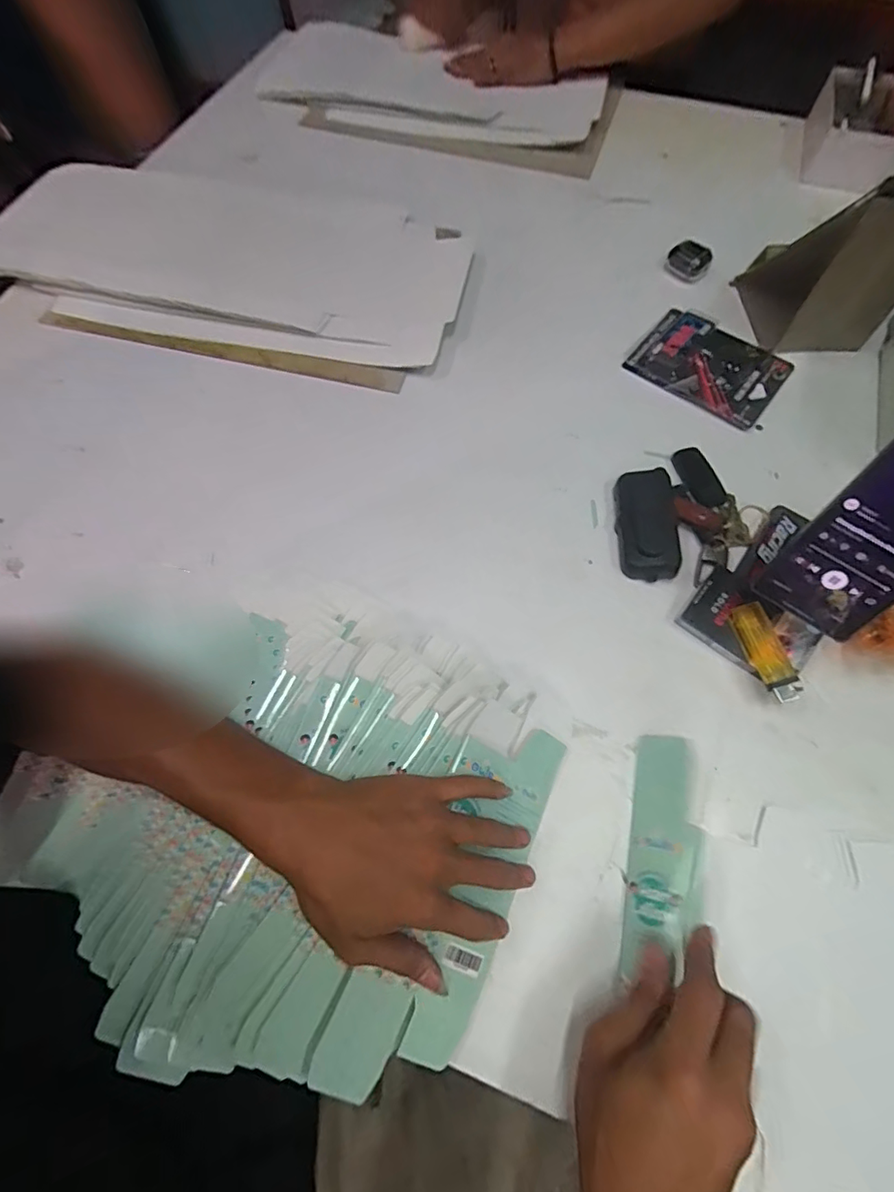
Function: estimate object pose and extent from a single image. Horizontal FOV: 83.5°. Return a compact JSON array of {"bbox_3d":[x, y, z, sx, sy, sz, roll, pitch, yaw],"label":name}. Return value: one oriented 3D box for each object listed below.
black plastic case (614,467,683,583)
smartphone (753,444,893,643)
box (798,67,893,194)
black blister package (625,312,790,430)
[{"bbox_3d":[0.183,-0.066,0.457,0.051,0.022,0.103,-2,67,1],"label":"black plastic case"},{"bbox_3d":[0.289,-0.042,0.327,0.075,0.164,0.009,39,42,16],"label":"smartphone"},{"bbox_3d":[0.538,-0.612,0.659,0.110,0.059,0.175,18,68,9],"label":"box"},{"bbox_3d":[0.287,-0.255,0.544,0.150,0.017,0.112,36,72,15],"label":"black blister package"}]

